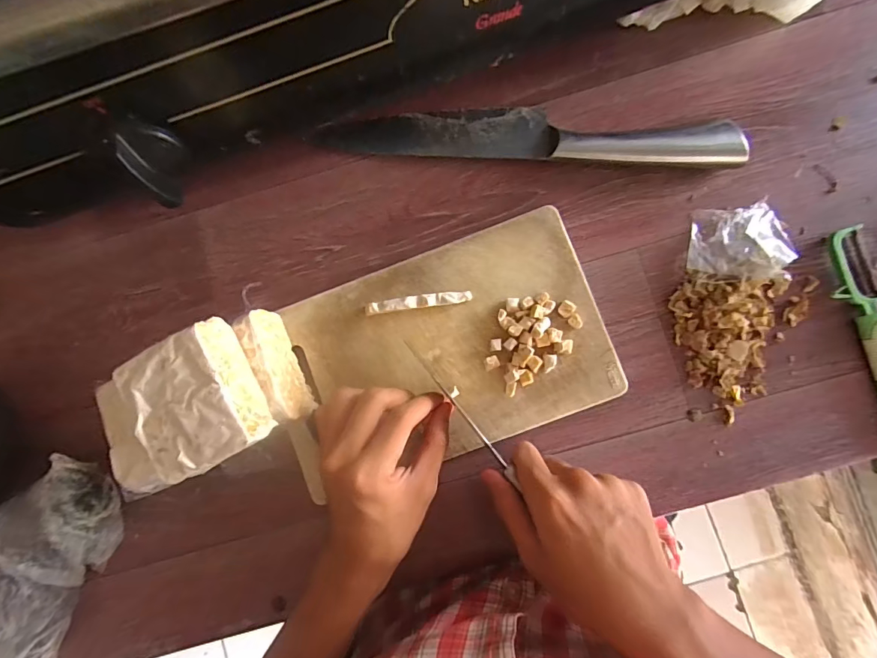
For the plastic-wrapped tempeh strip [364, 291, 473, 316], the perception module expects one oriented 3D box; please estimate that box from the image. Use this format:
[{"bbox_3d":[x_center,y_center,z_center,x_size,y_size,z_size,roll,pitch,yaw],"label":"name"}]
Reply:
[{"bbox_3d":[-0.015,-0.020,0.314,0.077,0.009,0.010,-7,86,3],"label":"plastic-wrapped tempeh strip"}]

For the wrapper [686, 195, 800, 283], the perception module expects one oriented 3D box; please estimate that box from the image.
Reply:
[{"bbox_3d":[0.218,-0.062,0.305,0.070,0.015,0.055,-2,86,3],"label":"wrapper"}]

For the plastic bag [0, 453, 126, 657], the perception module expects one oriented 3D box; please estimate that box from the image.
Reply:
[{"bbox_3d":[-0.287,0.190,0.295,0.067,0.077,0.194,12,87,4],"label":"plastic bag"}]

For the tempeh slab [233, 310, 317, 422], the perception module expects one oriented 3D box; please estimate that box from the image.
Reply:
[{"bbox_3d":[-0.113,0.026,0.301,0.016,0.043,0.079,-25,85,2],"label":"tempeh slab"}]

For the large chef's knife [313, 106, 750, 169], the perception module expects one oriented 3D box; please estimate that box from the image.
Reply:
[{"bbox_3d":[0.061,-0.150,0.318,0.302,0.026,0.040,6,87,4],"label":"large chef's knife"}]

